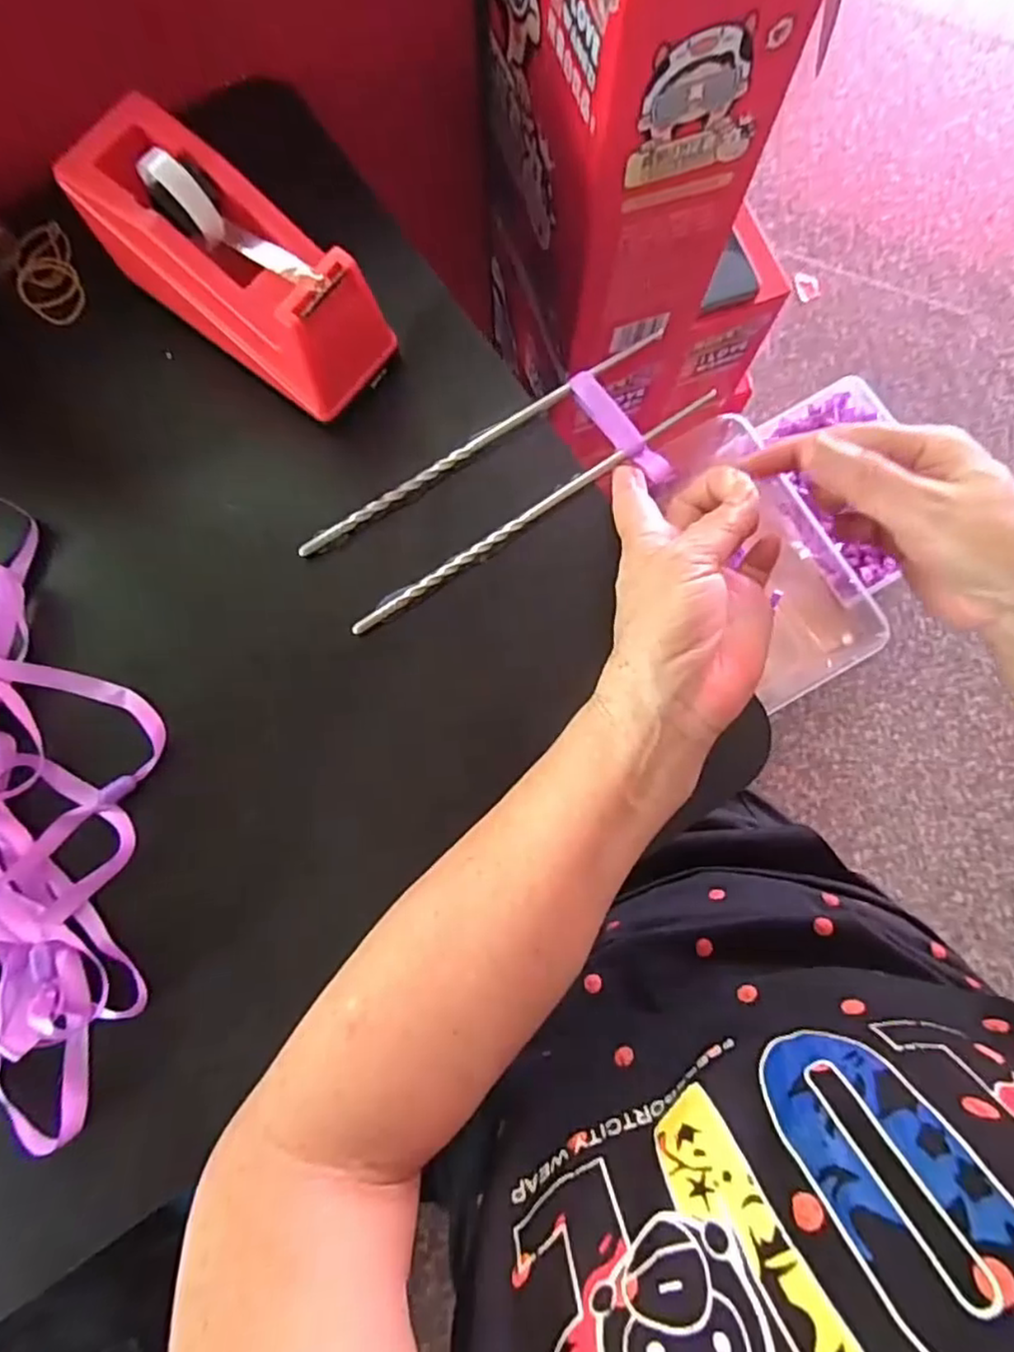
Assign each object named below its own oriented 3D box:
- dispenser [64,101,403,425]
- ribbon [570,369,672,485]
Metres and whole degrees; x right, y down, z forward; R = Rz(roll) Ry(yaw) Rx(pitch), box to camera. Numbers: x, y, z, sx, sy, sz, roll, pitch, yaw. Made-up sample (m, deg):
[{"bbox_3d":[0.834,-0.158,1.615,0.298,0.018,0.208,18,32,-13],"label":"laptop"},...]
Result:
[{"bbox_3d":[-0.134,-0.201,0.321,0.150,0.062,0.062,37,82,6],"label":"dispenser"},{"bbox_3d":[0.058,-0.129,0.343,0.013,0.009,0.073,-37,84,-7],"label":"ribbon"}]

